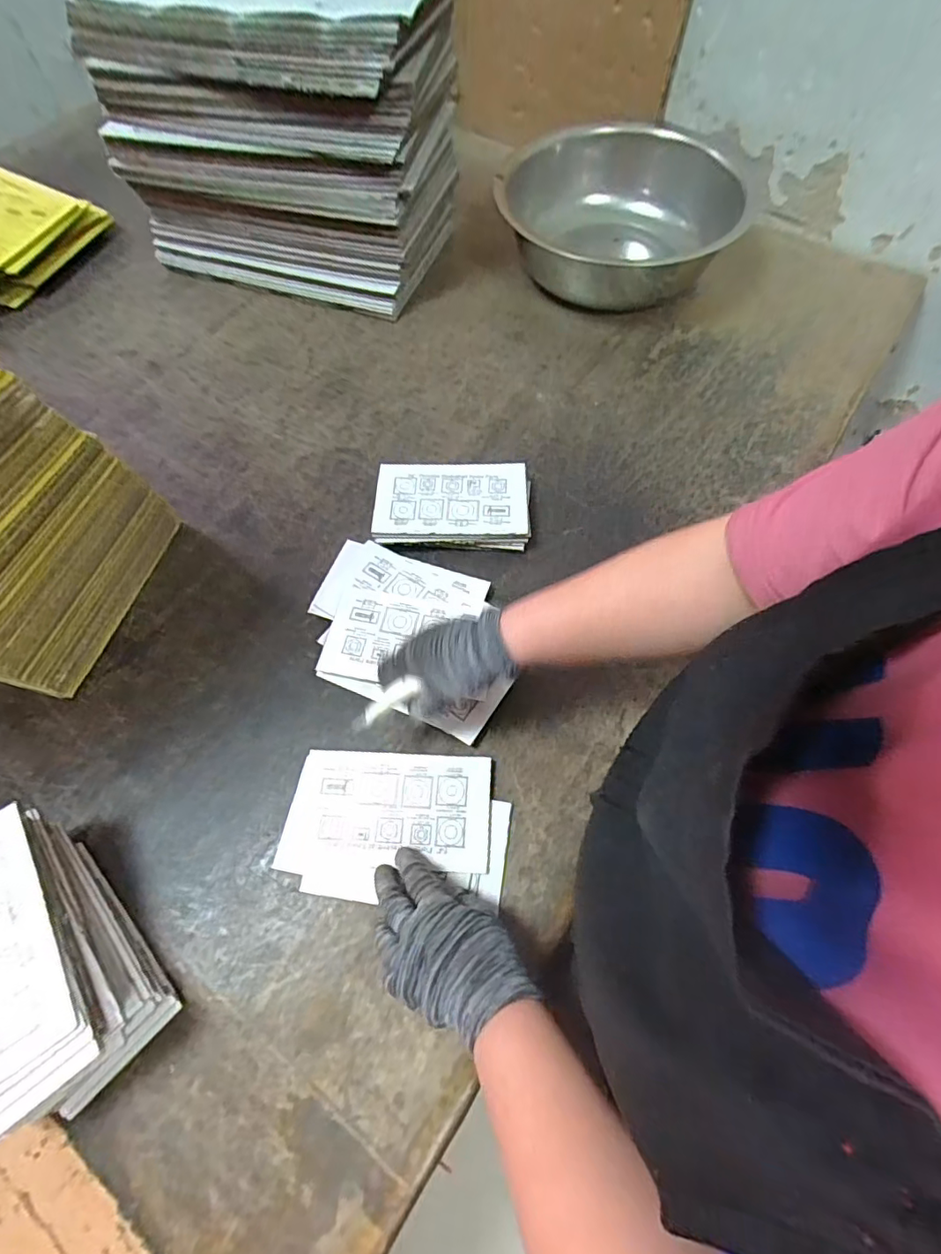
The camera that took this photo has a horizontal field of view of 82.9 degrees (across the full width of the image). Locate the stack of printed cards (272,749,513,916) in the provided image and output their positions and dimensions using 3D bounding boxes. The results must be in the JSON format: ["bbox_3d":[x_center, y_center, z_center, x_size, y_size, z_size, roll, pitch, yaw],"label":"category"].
[{"bbox_3d":[-0.064,0.169,0.459,0.187,0.010,0.116,2,63,4],"label":"stack of printed cards"}]

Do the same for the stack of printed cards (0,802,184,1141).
[{"bbox_3d":[-0.316,0.240,0.384,0.101,0.088,0.188,-39,68,-15],"label":"stack of printed cards"}]

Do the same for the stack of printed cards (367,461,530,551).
[{"bbox_3d":[-0.021,-0.136,0.585,0.169,0.029,0.100,1,63,3],"label":"stack of printed cards"}]

